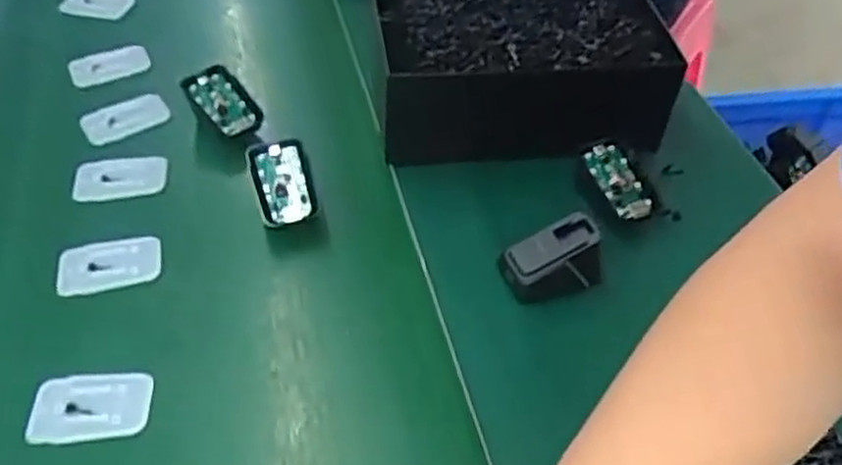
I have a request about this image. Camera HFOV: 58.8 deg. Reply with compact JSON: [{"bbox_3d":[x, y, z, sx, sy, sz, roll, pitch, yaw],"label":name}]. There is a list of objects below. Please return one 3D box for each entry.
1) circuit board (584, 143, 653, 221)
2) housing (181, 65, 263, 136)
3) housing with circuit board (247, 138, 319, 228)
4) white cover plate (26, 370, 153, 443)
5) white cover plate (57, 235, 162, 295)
[{"bbox_3d":[0.149,-0.039,0.562,0.032,0.007,0.064,-18,67,-17],"label":"circuit board"},{"bbox_3d":[-0.166,-0.109,0.624,0.041,0.008,0.069,-35,78,-22],"label":"housing"},{"bbox_3d":[-0.103,-0.039,0.553,0.042,0.015,0.066,-16,74,-4],"label":"housing with circuit board"},{"bbox_3d":[-0.201,0.105,0.455,0.070,0.007,0.045,-3,47,-4],"label":"white cover plate"},{"bbox_3d":[-0.223,0.023,0.535,0.069,0.011,0.038,-12,48,-12],"label":"white cover plate"}]

